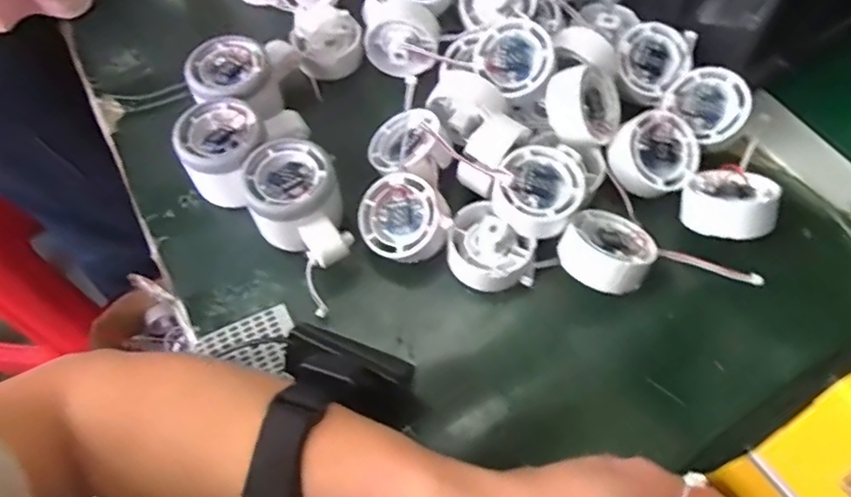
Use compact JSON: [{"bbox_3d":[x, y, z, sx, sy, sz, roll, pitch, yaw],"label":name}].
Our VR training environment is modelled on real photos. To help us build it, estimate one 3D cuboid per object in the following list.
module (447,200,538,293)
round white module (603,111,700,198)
[{"bbox_3d":[0.038,0.000,0.392,0.054,0.028,0.047,38,69,21],"label":"module"},{"bbox_3d":[0.153,-0.064,0.415,0.054,0.024,0.054,0,87,-7],"label":"round white module"}]

